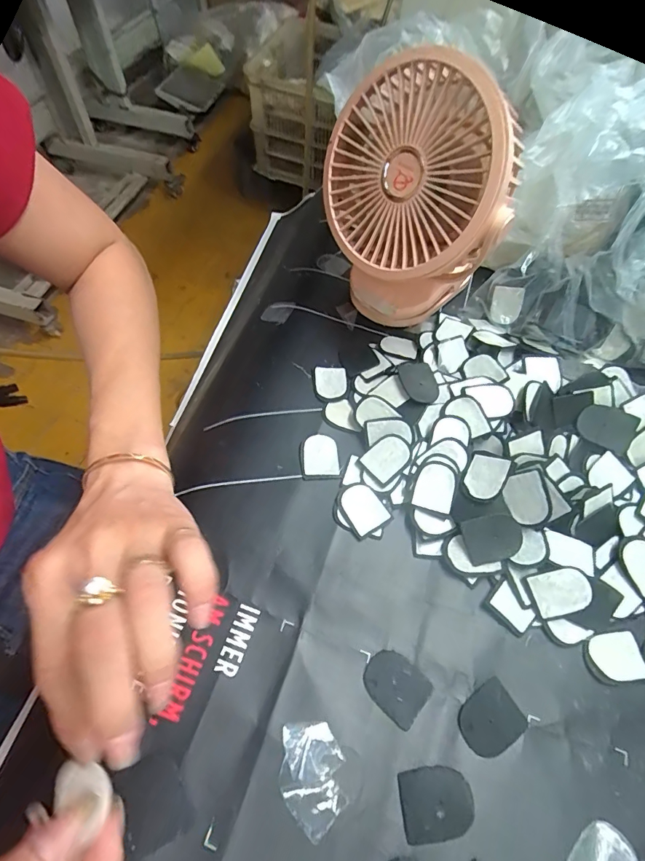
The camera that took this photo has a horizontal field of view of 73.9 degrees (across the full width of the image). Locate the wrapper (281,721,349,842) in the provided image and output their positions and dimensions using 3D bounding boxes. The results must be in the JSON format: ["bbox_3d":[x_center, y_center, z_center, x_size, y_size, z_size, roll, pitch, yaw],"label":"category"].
[{"bbox_3d":[-0.005,0.171,0.211,0.030,0.004,0.043,0,60,-4],"label":"wrapper"}]

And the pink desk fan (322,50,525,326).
[{"bbox_3d":[0.060,-0.158,0.309,0.123,0.159,0.102,12,59,3],"label":"pink desk fan"}]

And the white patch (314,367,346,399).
[{"bbox_3d":[0.006,-0.037,0.330,0.024,0.005,0.031,-1,60,-4],"label":"white patch"}]

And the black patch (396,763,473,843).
[{"bbox_3d":[0.056,0.181,0.208,0.035,0.004,0.027,-4,60,-6],"label":"black patch"}]

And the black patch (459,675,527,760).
[{"bbox_3d":[0.090,0.154,0.228,0.034,0.004,0.027,-28,65,-18],"label":"black patch"}]

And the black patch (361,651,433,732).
[{"bbox_3d":[0.040,0.139,0.234,0.034,0.004,0.028,39,65,18],"label":"black patch"}]

